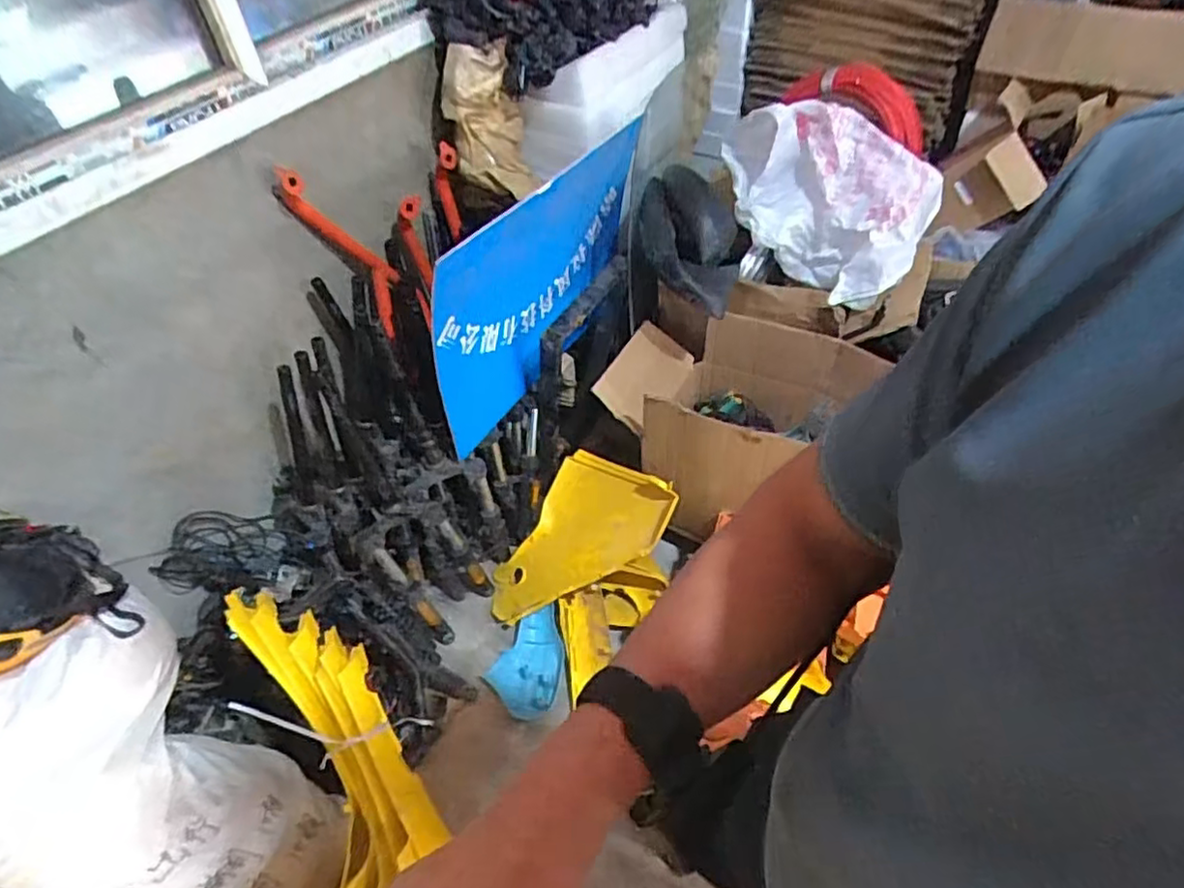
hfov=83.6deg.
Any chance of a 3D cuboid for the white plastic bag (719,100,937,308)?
[{"bbox_3d":[0.497,-0.537,1.449,0.472,0.306,0.318,18,53,19],"label":"white plastic bag"}]

